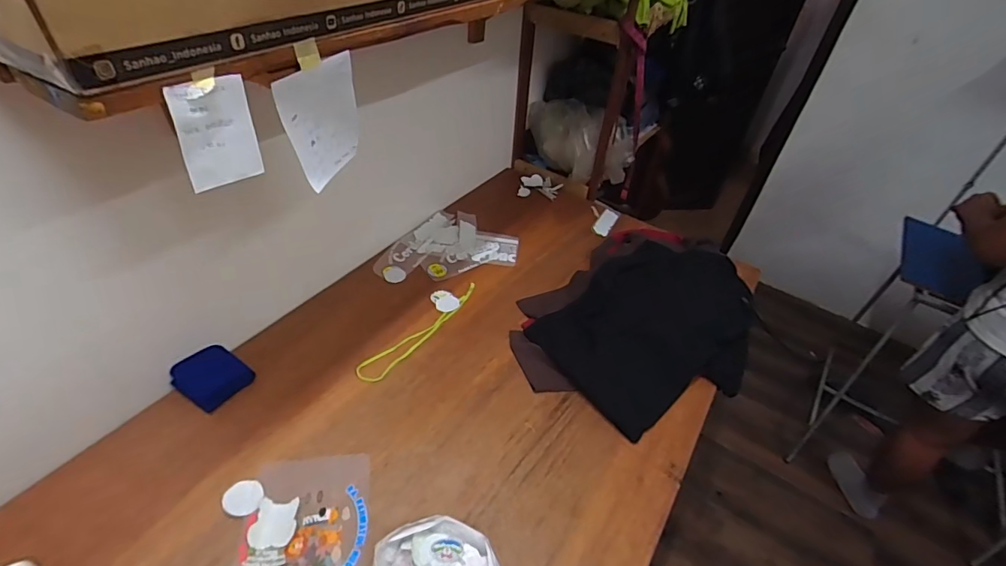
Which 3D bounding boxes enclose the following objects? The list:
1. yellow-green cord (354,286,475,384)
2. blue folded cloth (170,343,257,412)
[{"bbox_3d":[-0.177,0.109,1.100,0.057,0.014,0.373,39,49,17],"label":"yellow-green cord"},{"bbox_3d":[-0.579,0.185,0.944,0.122,0.033,0.115,28,46,20],"label":"blue folded cloth"}]

